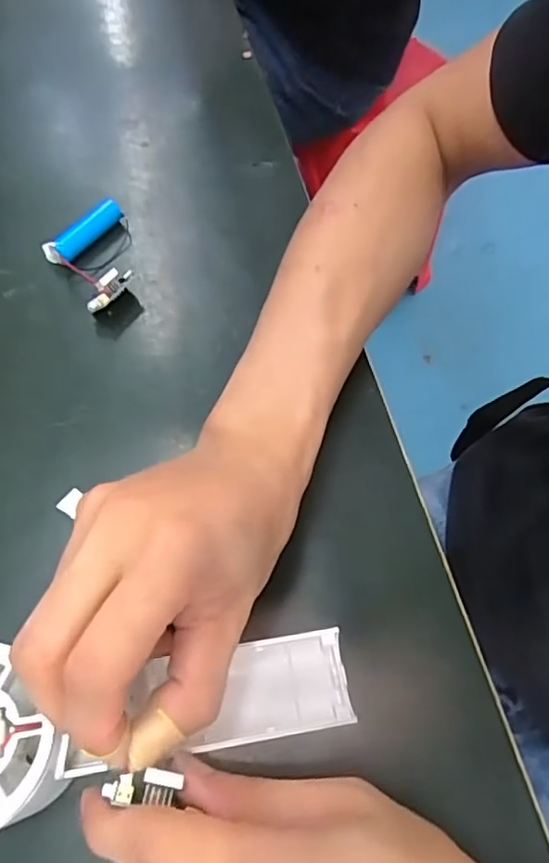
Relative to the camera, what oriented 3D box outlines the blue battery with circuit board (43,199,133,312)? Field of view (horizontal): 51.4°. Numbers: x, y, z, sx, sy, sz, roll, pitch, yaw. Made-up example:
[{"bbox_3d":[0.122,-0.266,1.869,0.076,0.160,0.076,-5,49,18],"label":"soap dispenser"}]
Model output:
[{"bbox_3d":[-0.107,-0.101,0.337,0.049,0.023,0.078,-19,64,-12],"label":"blue battery with circuit board"}]

